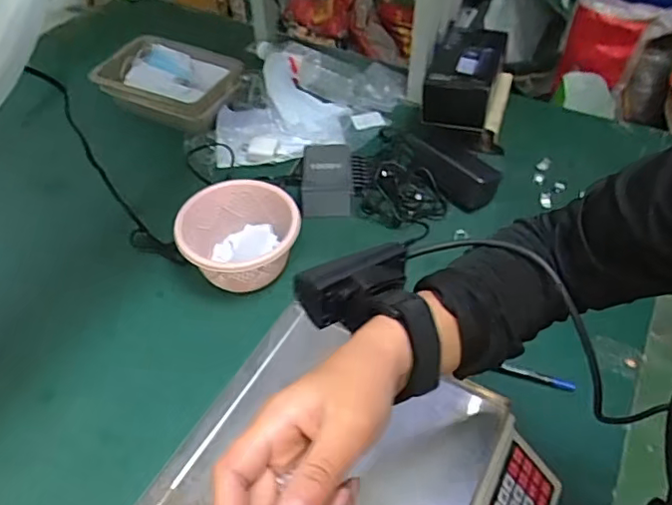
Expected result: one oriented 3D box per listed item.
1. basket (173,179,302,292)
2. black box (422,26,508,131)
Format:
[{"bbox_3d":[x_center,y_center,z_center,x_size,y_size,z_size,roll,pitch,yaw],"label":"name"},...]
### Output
[{"bbox_3d":[-0.124,-0.007,0.735,0.146,0.110,0.139,0,48,0],"label":"basket"},{"bbox_3d":[0.211,-0.294,0.926,0.114,0.084,0.195,13,49,10],"label":"black box"}]

